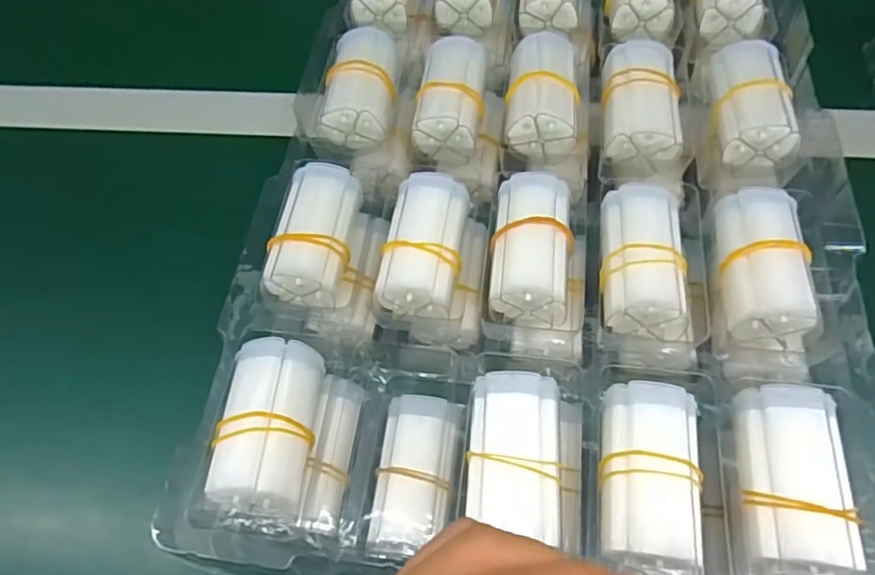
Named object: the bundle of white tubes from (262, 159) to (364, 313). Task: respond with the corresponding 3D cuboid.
[{"bbox_3d":[-0.059,-0.026,0.291,0.035,0.034,0.073,7,63,7],"label":"bundle of white tubes"}]

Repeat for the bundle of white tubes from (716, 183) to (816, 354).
[{"bbox_3d":[0.145,-0.008,0.269,0.032,0.034,0.071,5,62,7],"label":"bundle of white tubes"}]

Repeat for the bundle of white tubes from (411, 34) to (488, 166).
[{"bbox_3d":[0.009,-0.105,0.329,0.035,0.029,0.068,8,63,8],"label":"bundle of white tubes"}]

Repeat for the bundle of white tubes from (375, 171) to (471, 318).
[{"bbox_3d":[-0.005,-0.020,0.284,0.034,0.025,0.069,6,62,7],"label":"bundle of white tubes"}]

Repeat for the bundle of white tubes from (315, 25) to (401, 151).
[{"bbox_3d":[-0.042,-0.115,0.339,0.037,0.027,0.069,5,62,7],"label":"bundle of white tubes"}]

